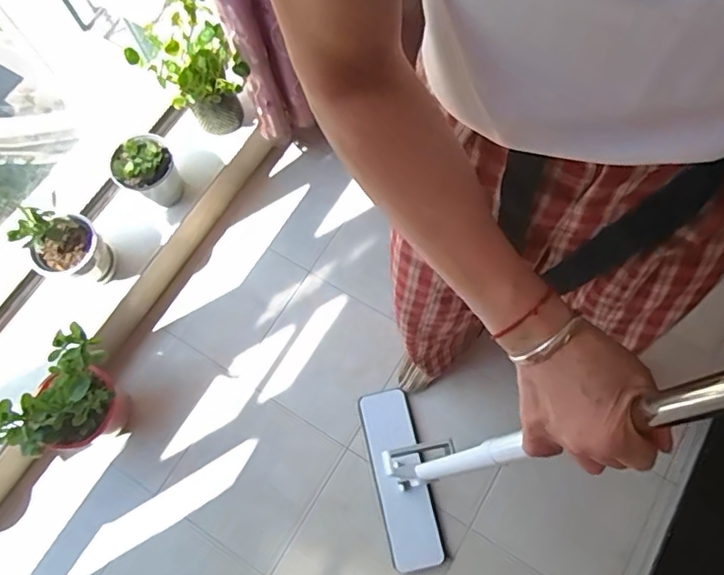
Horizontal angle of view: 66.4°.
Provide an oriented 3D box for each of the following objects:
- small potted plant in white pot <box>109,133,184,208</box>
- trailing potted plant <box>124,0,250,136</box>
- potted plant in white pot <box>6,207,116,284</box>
[{"bbox_3d":[-0.468,-0.256,1.210,0.126,0.139,0.136,-1,70,2],"label":"small potted plant in white pot"},{"bbox_3d":[-0.364,-0.453,1.199,0.205,0.273,0.208,-25,72,-7],"label":"trailing potted plant"},{"bbox_3d":[-0.601,-0.085,1.113,0.131,0.218,0.133,26,73,10],"label":"potted plant in white pot"}]

